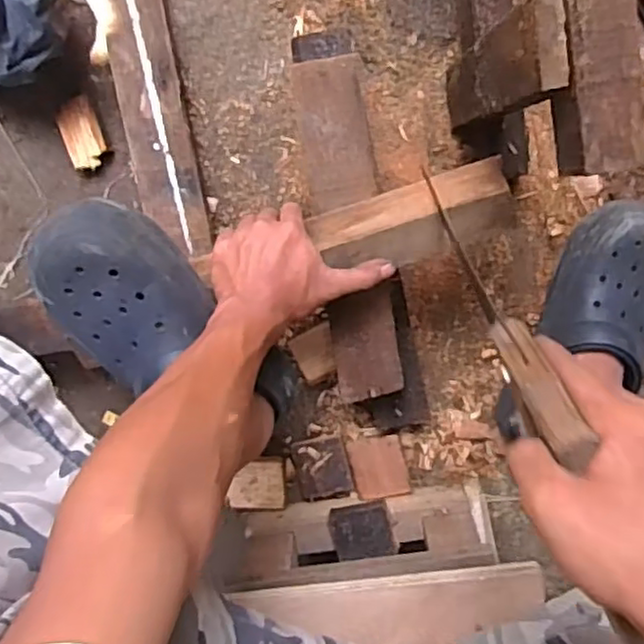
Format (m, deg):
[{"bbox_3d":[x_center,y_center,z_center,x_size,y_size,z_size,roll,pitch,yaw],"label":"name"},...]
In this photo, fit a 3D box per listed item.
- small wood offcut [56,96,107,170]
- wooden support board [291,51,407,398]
[{"bbox_3d":[-0.248,-0.195,0.713,0.039,0.022,0.070,-16,99,4],"label":"small wood offcut"},{"bbox_3d":[0.026,-0.082,0.654,0.070,0.032,0.320,-9,100,3],"label":"wooden support board"}]

